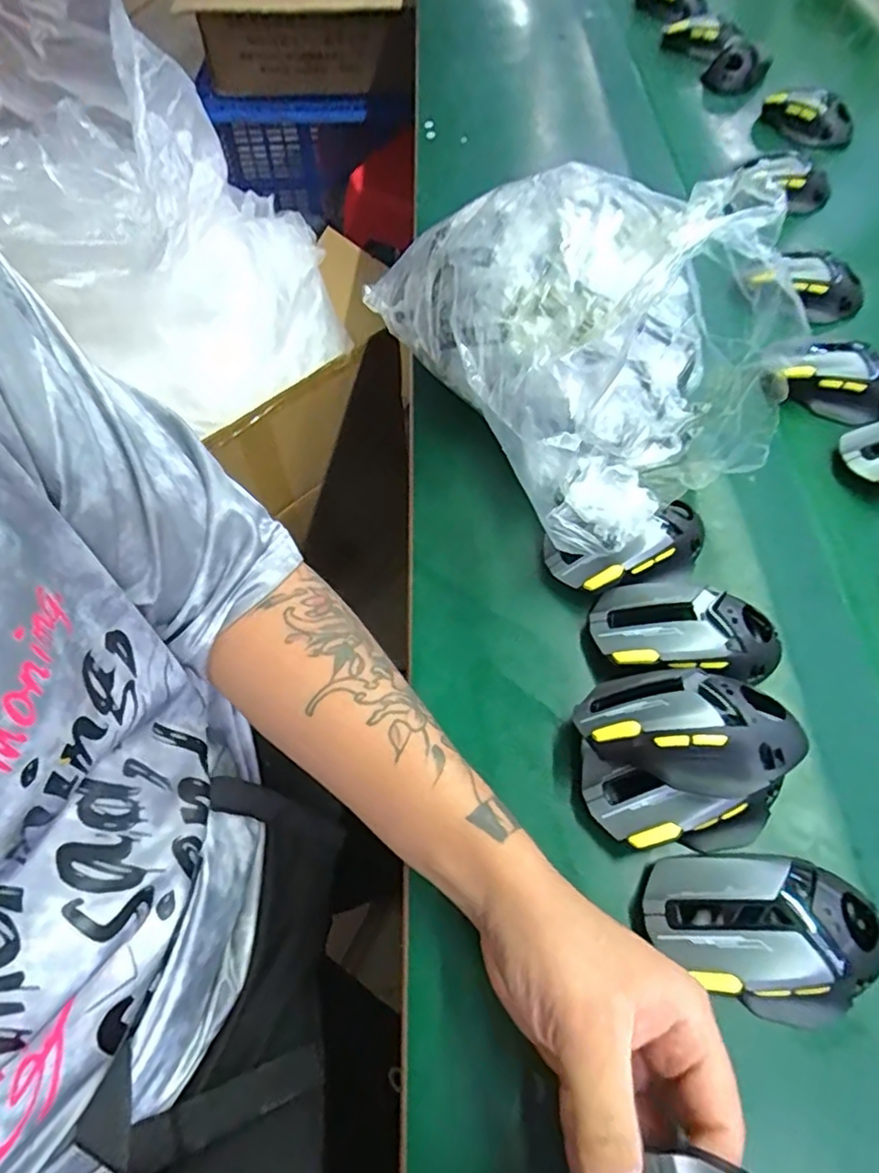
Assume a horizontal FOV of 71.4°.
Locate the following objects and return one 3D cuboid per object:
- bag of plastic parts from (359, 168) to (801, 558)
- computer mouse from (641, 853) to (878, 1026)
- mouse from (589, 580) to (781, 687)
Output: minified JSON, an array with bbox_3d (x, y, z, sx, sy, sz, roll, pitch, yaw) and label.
[{"bbox_3d":[0.094,-0.204,0.447,0.178,0.196,0.341,-22,65,-12],"label":"bag of plastic parts"},{"bbox_3d":[0.164,0.174,0.307,0.115,0.041,0.072,8,60,9],"label":"computer mouse"},{"bbox_3d":[0.159,0.031,0.396,0.120,0.039,0.064,12,60,11],"label":"mouse"}]

